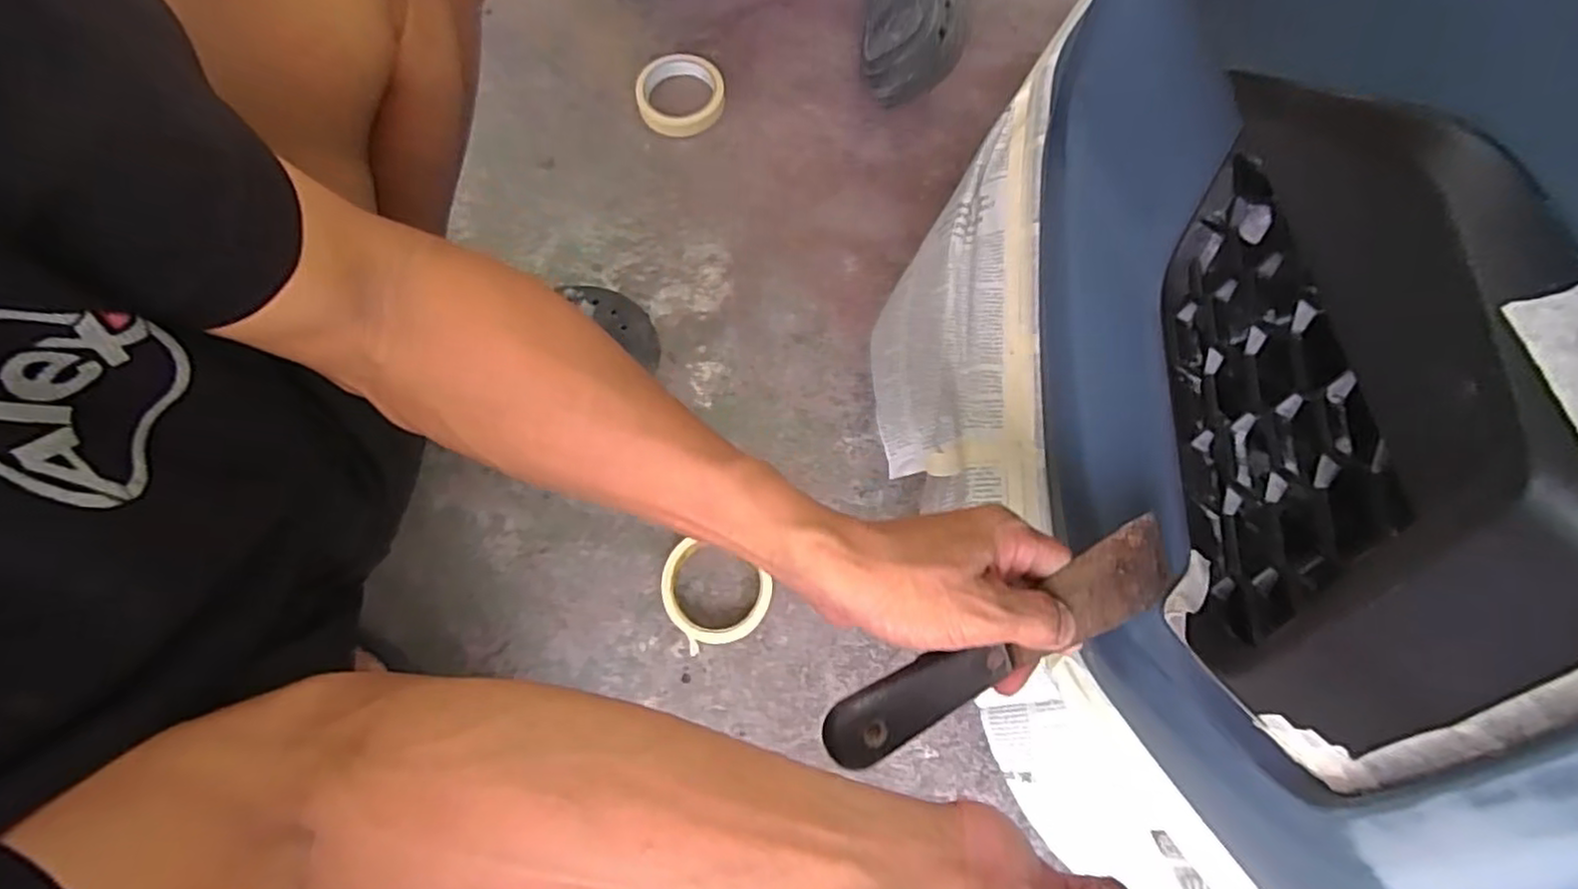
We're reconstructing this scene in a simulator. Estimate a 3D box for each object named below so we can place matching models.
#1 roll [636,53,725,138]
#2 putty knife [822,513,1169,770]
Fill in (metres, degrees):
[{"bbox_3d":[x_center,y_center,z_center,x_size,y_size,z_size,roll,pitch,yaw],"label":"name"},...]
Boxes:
[{"bbox_3d":[-0.119,-0.387,0.769,0.094,0.021,0.103,1,72,-2],"label":"roll"},{"bbox_3d":[0.105,0.097,0.341,0.196,0.017,0.047,-25,104,-15],"label":"putty knife"}]

